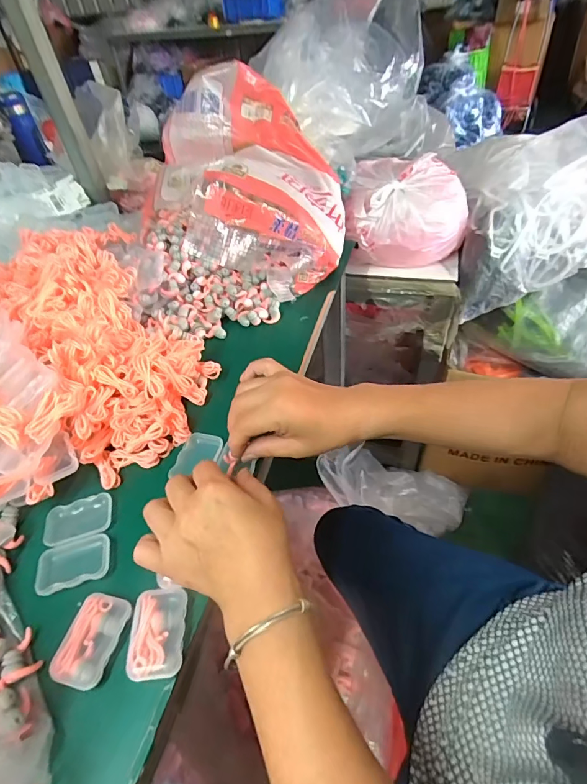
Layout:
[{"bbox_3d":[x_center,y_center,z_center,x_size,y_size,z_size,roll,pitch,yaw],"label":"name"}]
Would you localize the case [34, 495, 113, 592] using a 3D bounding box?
[{"bbox_3d":[-0.179,0.123,0.339,0.053,0.008,0.076,-14,47,-7],"label":"case"}]

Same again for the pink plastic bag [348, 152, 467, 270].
[{"bbox_3d":[0.198,-0.319,0.722,0.199,0.126,0.173,6,48,11],"label":"pink plastic bag"}]

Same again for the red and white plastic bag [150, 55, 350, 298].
[{"bbox_3d":[-0.064,-0.278,0.560,0.261,0.194,0.260,-1,47,5],"label":"red and white plastic bag"}]

